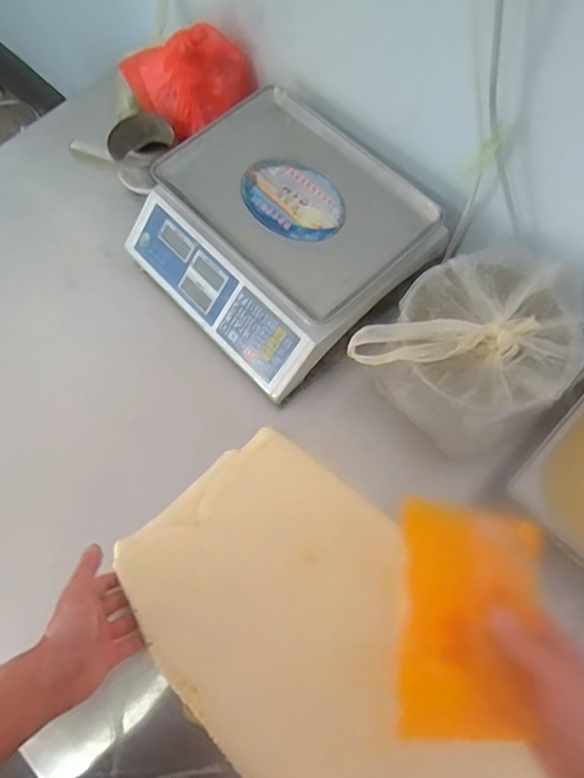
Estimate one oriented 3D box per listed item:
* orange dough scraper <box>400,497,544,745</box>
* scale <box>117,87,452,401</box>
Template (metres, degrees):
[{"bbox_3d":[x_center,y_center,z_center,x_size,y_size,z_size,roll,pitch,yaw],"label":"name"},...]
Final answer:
[{"bbox_3d":[0.148,0.196,0.446,0.110,0.011,0.188,-3,74,26],"label":"orange dough scraper"},{"bbox_3d":[-0.018,-0.214,0.721,0.320,0.093,0.343,-41,73,-13],"label":"scale"}]

